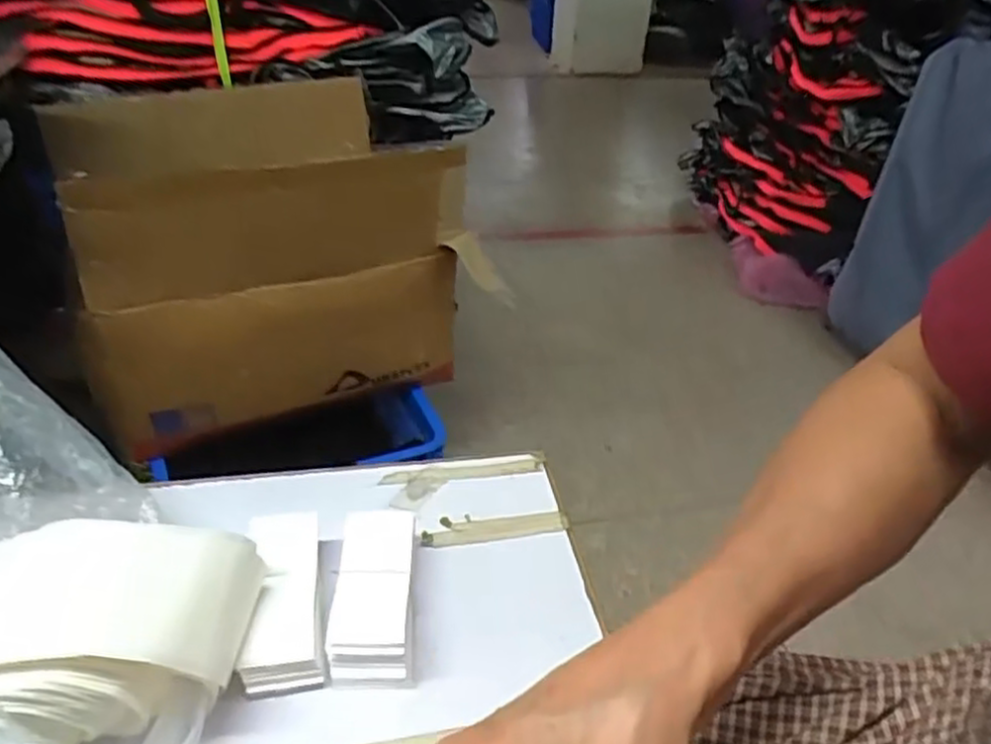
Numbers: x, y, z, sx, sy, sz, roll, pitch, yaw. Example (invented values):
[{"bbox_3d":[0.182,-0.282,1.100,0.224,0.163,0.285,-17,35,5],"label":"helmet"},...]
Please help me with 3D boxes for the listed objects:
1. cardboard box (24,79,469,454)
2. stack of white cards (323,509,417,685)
[{"bbox_3d":[-0.366,-0.205,1.167,0.516,0.368,0.425,-14,40,-24],"label":"cardboard box"},{"bbox_3d":[-0.054,0.097,0.333,0.033,0.026,0.081,0,36,-6],"label":"stack of white cards"}]

